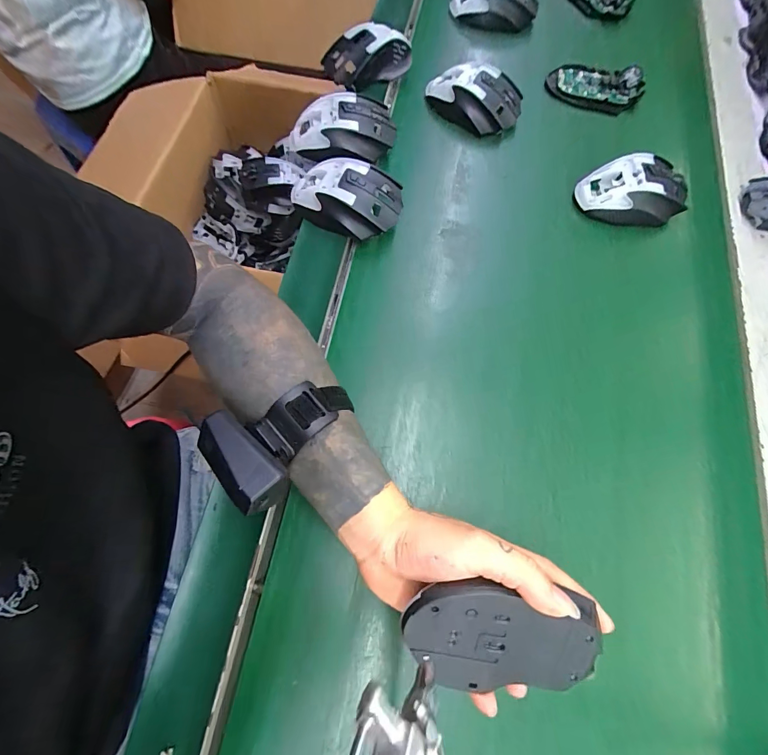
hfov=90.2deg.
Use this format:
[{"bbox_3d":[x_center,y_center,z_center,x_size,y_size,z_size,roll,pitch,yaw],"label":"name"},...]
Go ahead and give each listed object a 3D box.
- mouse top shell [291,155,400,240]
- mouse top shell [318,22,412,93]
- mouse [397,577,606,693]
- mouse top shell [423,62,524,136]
[{"bbox_3d":[-0.040,-0.180,0.393,0.114,0.047,0.069,11,71,2],"label":"mouse top shell"},{"bbox_3d":[-0.020,-0.388,0.468,0.109,0.045,0.061,-22,73,-9],"label":"mouse top shell"},{"bbox_3d":[0.069,0.151,0.239,0.110,0.034,0.071,0,105,3],"label":"mouse"},{"bbox_3d":[0.106,-0.336,0.458,0.118,0.036,0.070,16,71,4],"label":"mouse top shell"}]

